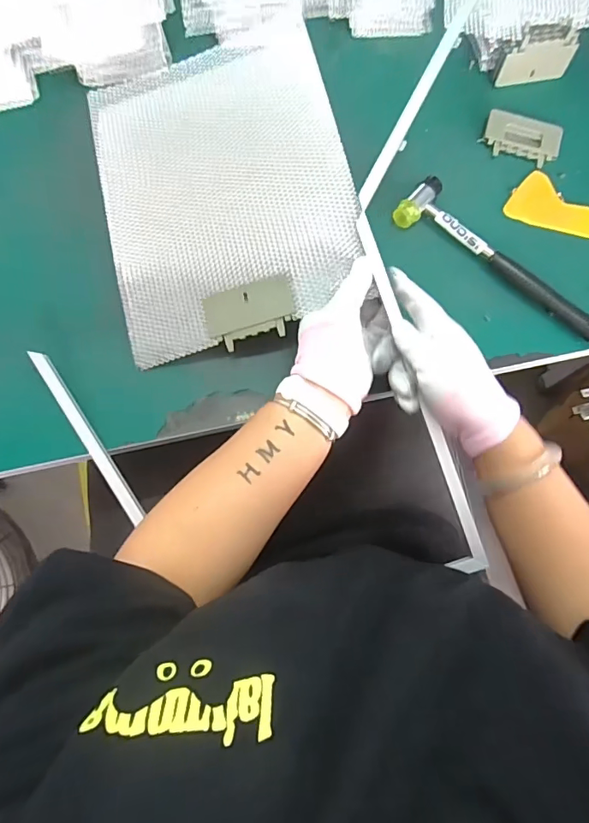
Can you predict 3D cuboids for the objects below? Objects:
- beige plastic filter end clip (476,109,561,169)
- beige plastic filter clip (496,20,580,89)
[{"bbox_3d":[0.263,-0.315,0.563,0.087,0.014,0.052,19,75,5],"label":"beige plastic filter end clip"},{"bbox_3d":[0.284,-0.416,0.572,0.085,0.057,0.028,-9,75,-3],"label":"beige plastic filter clip"}]

